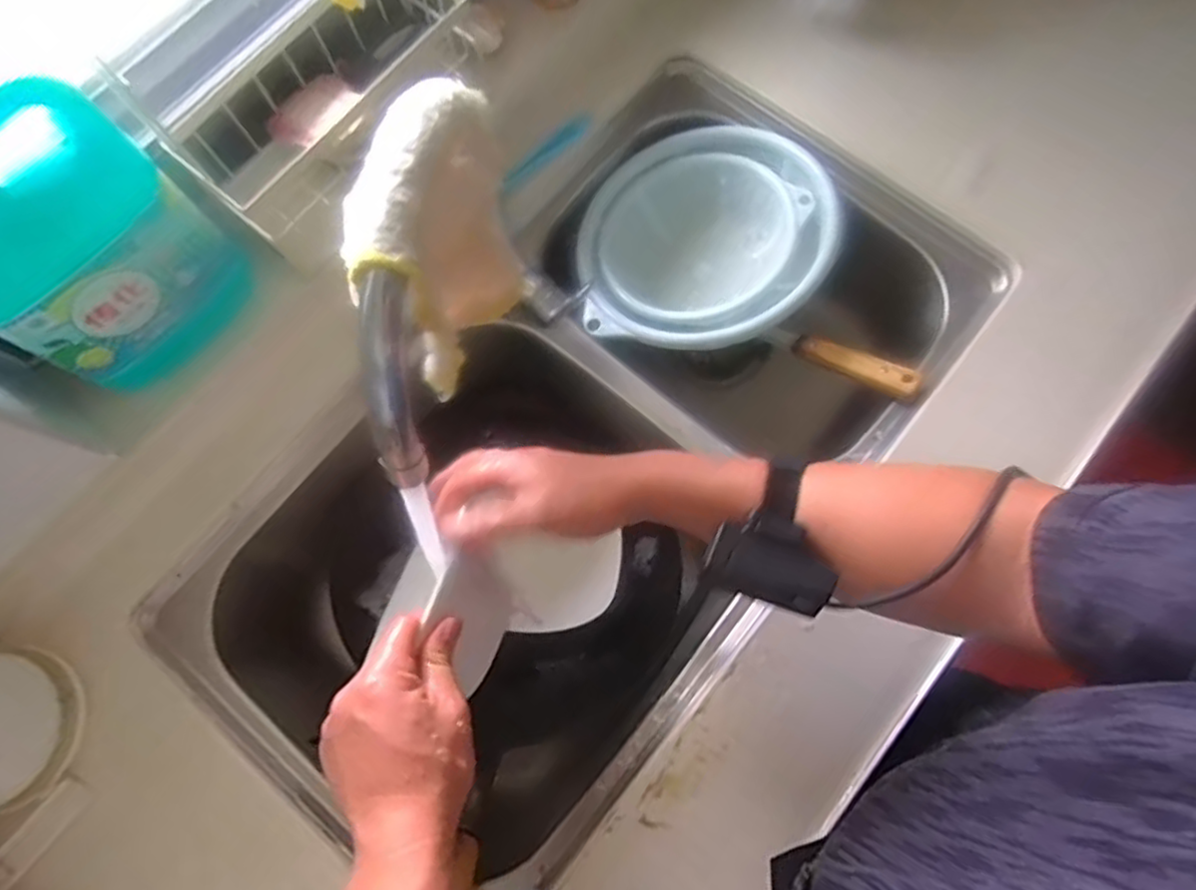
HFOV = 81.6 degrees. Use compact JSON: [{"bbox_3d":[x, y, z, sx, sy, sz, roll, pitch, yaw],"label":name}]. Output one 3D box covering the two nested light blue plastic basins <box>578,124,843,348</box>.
[{"bbox_3d":[0.102,-0.193,0.682,0.221,0.113,0.228,0,76,1],"label":"two nested light blue plastic basins"}]

